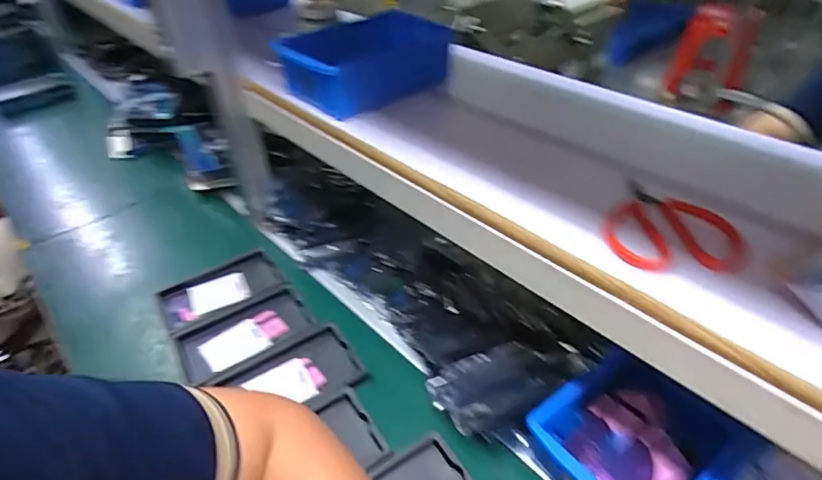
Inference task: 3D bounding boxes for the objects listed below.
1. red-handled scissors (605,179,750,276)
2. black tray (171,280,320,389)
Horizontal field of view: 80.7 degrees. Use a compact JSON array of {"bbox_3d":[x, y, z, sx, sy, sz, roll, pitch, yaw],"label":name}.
[{"bbox_3d":[0.208,-0.012,0.382,0.097,0.017,0.106,15,42,20],"label":"red-handled scissors"},{"bbox_3d":[-0.206,0.114,0.601,0.154,0.011,0.090,-23,43,-23],"label":"black tray"}]

